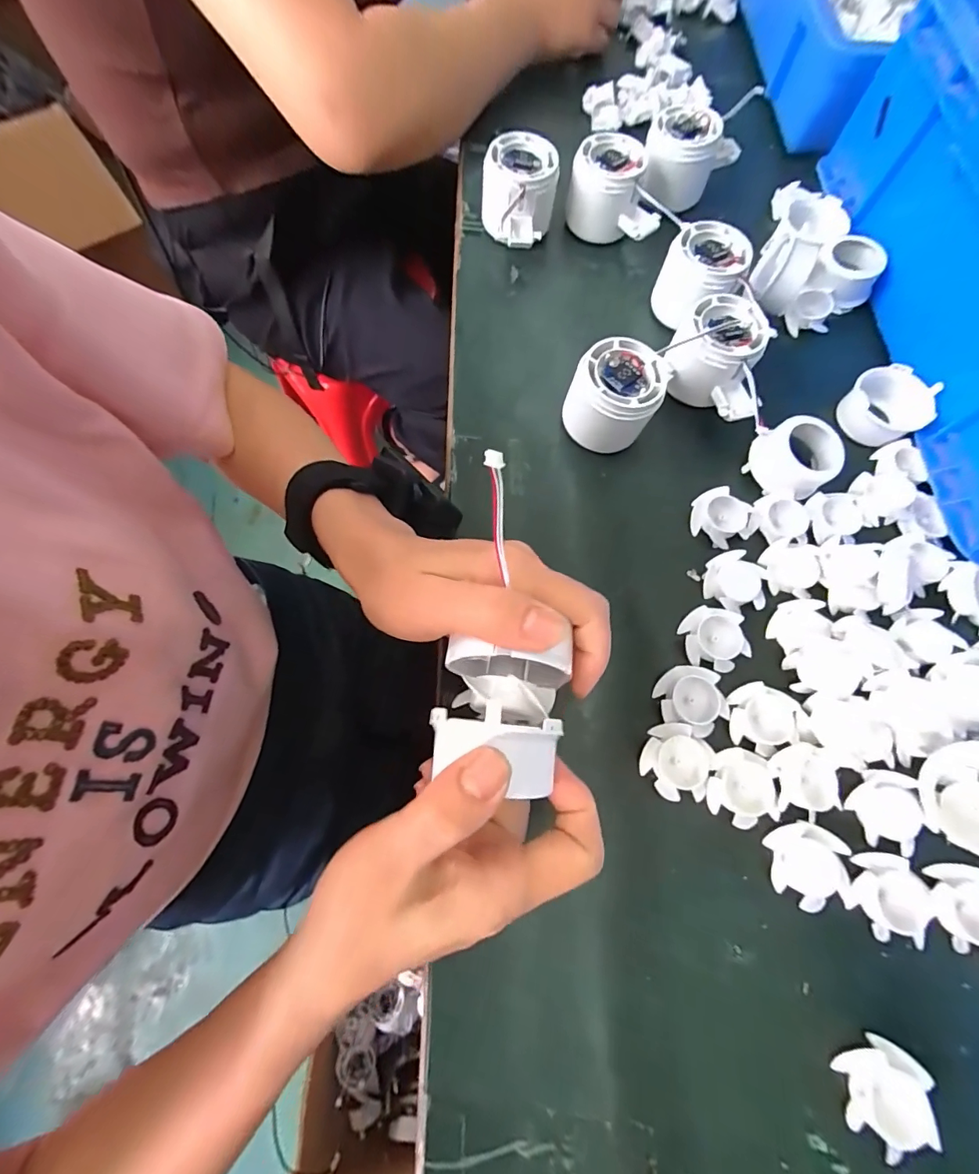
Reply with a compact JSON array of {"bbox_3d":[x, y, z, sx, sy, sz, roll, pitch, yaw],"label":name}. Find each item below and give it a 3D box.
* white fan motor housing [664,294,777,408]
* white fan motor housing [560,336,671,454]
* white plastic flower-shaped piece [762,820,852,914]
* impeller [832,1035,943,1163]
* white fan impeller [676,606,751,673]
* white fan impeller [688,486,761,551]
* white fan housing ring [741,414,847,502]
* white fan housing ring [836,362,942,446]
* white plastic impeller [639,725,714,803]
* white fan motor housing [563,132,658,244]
[{"bbox_3d":[0.162,-0.167,0.330,0.054,0.055,0.062,36,74,10],"label":"white fan motor housing"},{"bbox_3d":[0.089,-0.132,0.315,0.065,0.055,0.065,19,72,5],"label":"white fan motor housing"},{"bbox_3d":[0.173,0.150,0.247,0.037,0.012,0.039,-4,72,-3],"label":"white plastic flower-shaped piece"},{"bbox_3d":[0.187,0.239,0.215,0.036,0.016,0.037,-9,72,-5],"label":"impeller"},{"bbox_3d":[0.141,0.032,0.285,0.036,0.010,0.039,-4,72,-3],"label":"white fan impeller"},{"bbox_3d":[0.159,-0.047,0.312,0.037,0.014,0.042,-41,77,-13],"label":"white fan impeller"},{"bbox_3d":[0.210,-0.091,0.313,0.052,0.026,0.051,41,75,11],"label":"white fan housing ring"},{"bbox_3d":[0.293,-0.134,0.334,0.049,0.026,0.053,0,72,0],"label":"white fan housing ring"},{"bbox_3d":[0.107,0.100,0.260,0.034,0.012,0.040,22,72,5],"label":"white plastic impeller"},{"bbox_3d":[0.109,-0.331,0.382,0.076,0.054,0.053,25,73,7],"label":"white fan motor housing"}]

